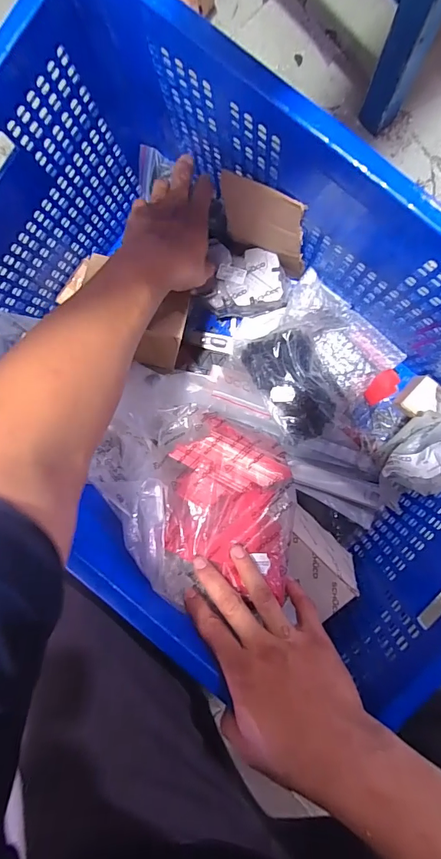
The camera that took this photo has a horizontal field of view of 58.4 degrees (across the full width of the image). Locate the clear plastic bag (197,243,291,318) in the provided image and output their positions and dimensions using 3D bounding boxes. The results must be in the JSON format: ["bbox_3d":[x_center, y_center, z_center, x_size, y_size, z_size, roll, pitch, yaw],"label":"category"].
[{"bbox_3d":[0.036,-0.201,0.541,0.110,0.050,0.081,5,95,6],"label":"clear plastic bag"}]

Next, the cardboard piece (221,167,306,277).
[{"bbox_3d":[0.053,-0.242,0.473,0.103,0.136,0.012,29,86,13],"label":"cardboard piece"}]

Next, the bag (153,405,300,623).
[{"bbox_3d":[0.003,0.068,0.416,0.145,0.031,0.186,9,64,-3],"label":"bag"}]

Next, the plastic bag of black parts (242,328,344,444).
[{"bbox_3d":[0.101,-0.062,0.527,0.095,0.058,0.149,-32,90,8],"label":"plastic bag of black parts"}]

